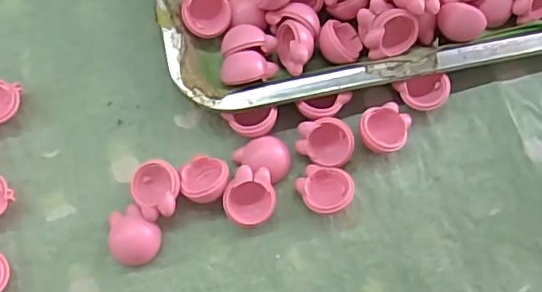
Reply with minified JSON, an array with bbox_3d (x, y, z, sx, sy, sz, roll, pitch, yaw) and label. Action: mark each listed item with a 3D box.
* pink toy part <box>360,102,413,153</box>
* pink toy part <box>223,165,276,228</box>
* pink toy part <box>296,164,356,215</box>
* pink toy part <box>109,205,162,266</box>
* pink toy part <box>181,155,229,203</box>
[{"bbox_3d":[0.068,-0.010,0.345,0.029,0.019,0.030,0,76,-1],"label":"pink toy part"},{"bbox_3d":[-0.013,0.028,0.332,0.029,0.014,0.034,-3,99,-4],"label":"pink toy part"},{"bbox_3d":[0.031,0.027,0.335,0.032,0.018,0.027,11,76,2],"label":"pink toy part"},{"bbox_3d":[-0.079,0.051,0.329,0.027,0.012,0.033,-19,77,-5],"label":"pink toy part"},{"bbox_3d":[-0.038,0.020,0.335,0.028,0.020,0.028,0,76,-1],"label":"pink toy part"}]

